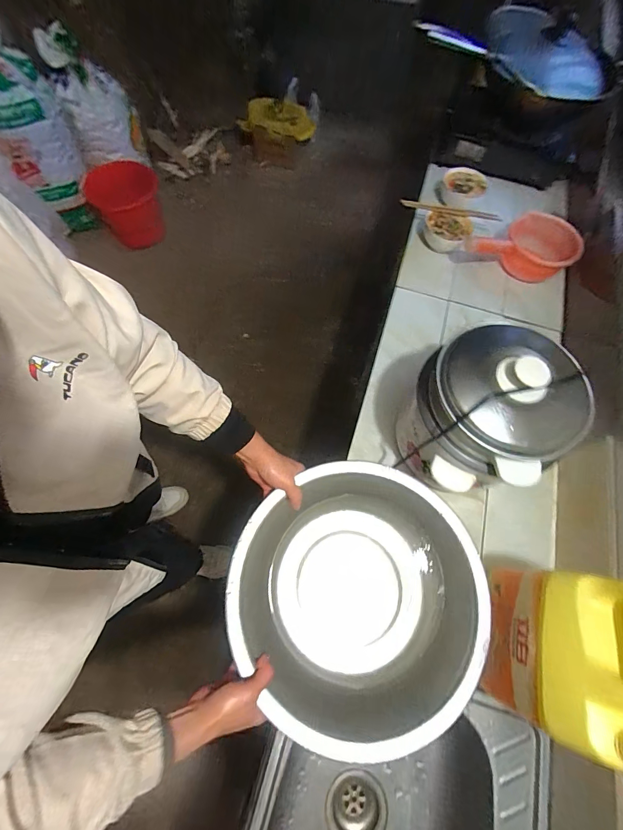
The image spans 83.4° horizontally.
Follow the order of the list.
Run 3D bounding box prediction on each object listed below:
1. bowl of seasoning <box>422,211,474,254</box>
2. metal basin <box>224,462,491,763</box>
[{"bbox_3d":[0.356,-0.490,0.927,0.123,0.057,0.097,19,68,5],"label":"bowl of seasoning"},{"bbox_3d":[0.074,0.278,0.570,0.380,0.116,0.372,1,68,-2],"label":"metal basin"}]

